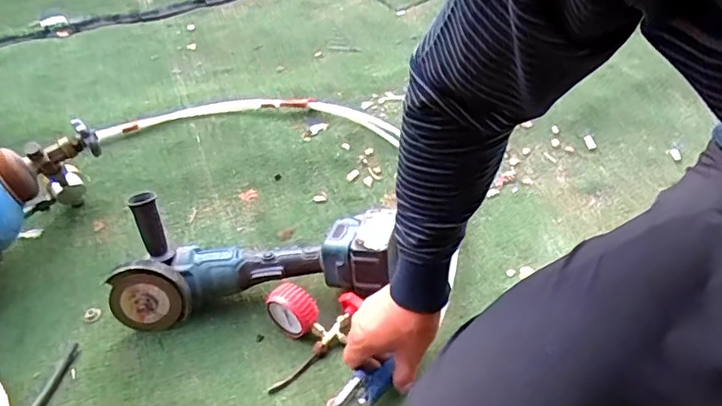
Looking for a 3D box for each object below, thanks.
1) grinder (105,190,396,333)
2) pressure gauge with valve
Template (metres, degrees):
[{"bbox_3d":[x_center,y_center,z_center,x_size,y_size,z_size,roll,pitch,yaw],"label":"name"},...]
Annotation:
[{"bbox_3d":[-0.137,0.066,0.726,0.368,0.141,0.117,-9,48,-5],"label":"grinder"},{"bbox_3d":[-0.061,0.161,0.698,0.111,0.055,0.123,-7,48,-3],"label":"pressure gauge with valve"}]

